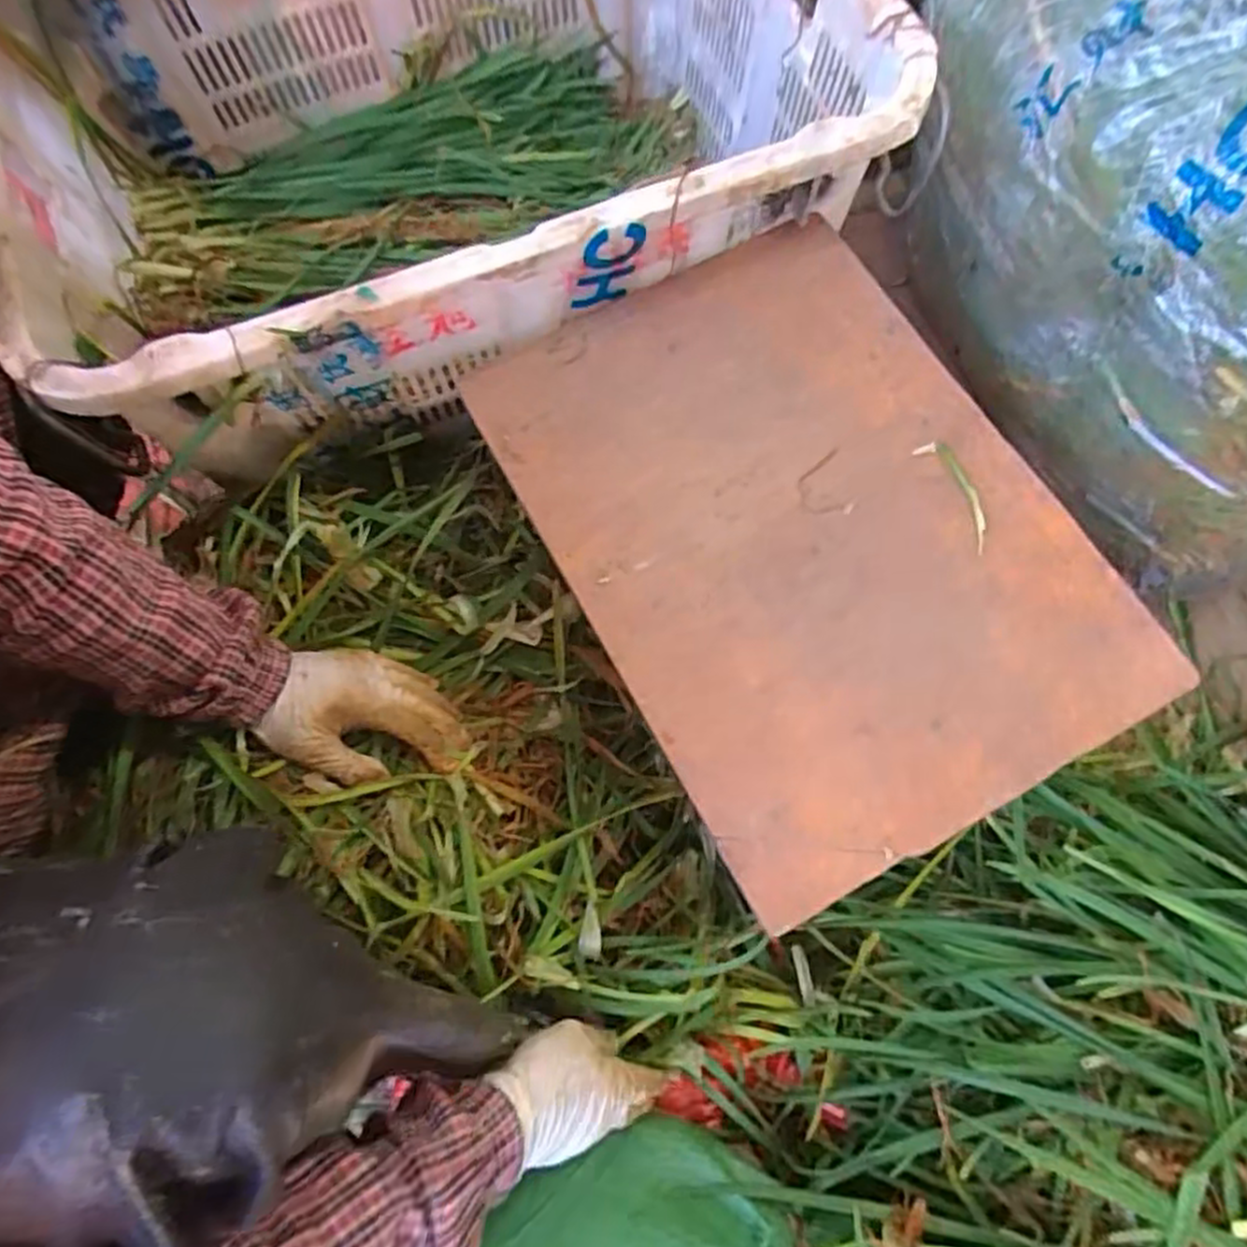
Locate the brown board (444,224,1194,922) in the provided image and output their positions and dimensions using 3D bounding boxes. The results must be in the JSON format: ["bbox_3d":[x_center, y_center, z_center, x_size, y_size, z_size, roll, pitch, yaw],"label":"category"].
[{"bbox_3d":[0.124,-0.075,0.518,0.328,0.016,0.445,-28,73,-10],"label":"brown board"}]

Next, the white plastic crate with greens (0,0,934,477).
[{"bbox_3d":[-0.156,-0.426,0.672,0.684,0.255,0.511,-23,72,-6],"label":"white plastic crate with greens"}]

